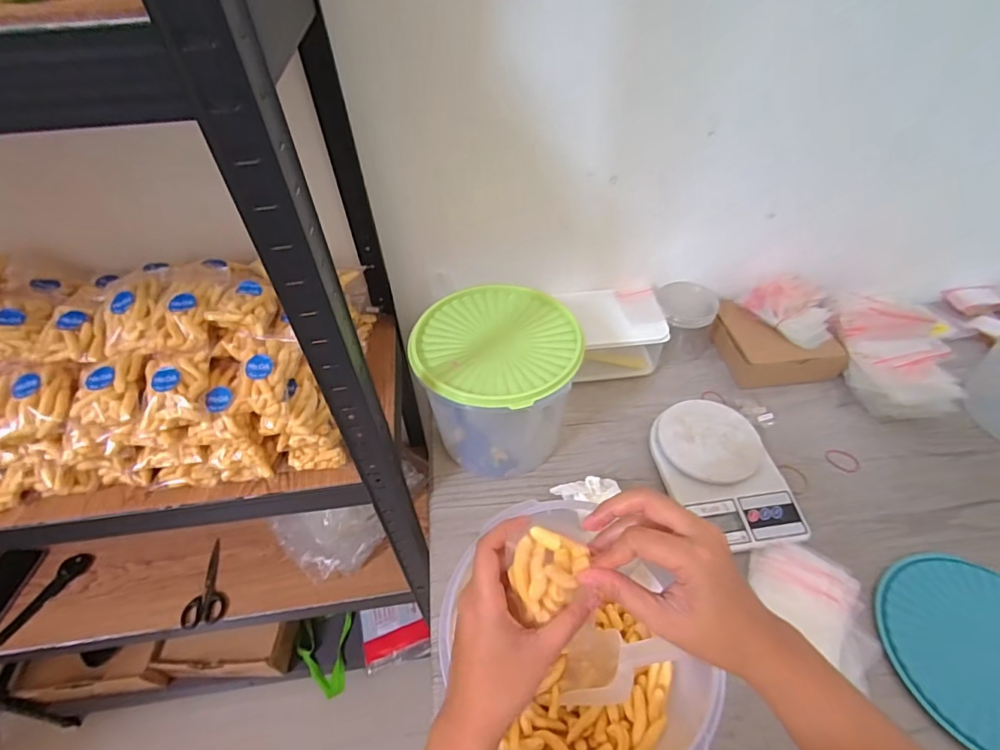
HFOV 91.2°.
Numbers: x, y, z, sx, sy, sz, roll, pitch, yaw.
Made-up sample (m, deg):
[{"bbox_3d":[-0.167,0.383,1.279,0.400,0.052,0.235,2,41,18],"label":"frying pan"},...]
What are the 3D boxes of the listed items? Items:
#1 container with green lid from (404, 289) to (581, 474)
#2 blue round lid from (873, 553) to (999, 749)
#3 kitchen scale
[{"bbox_3d":[-0.003,0.014,0.666,0.205,0.185,0.217,4,47,5],"label":"container with green lid"},{"bbox_3d":[0.508,0.287,0.502,0.200,0.016,0.201,-1,47,1],"label":"blue round lid"},{"bbox_3d":[0.291,0.121,0.645,0.149,0.035,0.208,-6,47,-4],"label":"kitchen scale"}]

